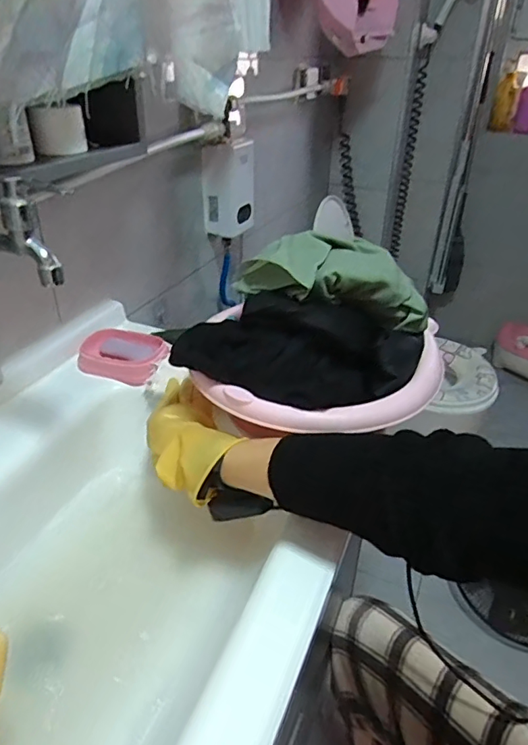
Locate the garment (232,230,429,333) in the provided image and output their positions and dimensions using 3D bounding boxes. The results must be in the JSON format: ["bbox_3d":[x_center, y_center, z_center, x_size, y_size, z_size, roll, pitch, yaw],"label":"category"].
[{"bbox_3d":[0.085,-0.105,0.588,0.222,0.078,0.115,12,32,-7],"label":"garment"}]

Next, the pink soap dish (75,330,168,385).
[{"bbox_3d":[-0.210,-0.027,0.772,0.130,0.028,0.098,9,34,11],"label":"pink soap dish"}]

